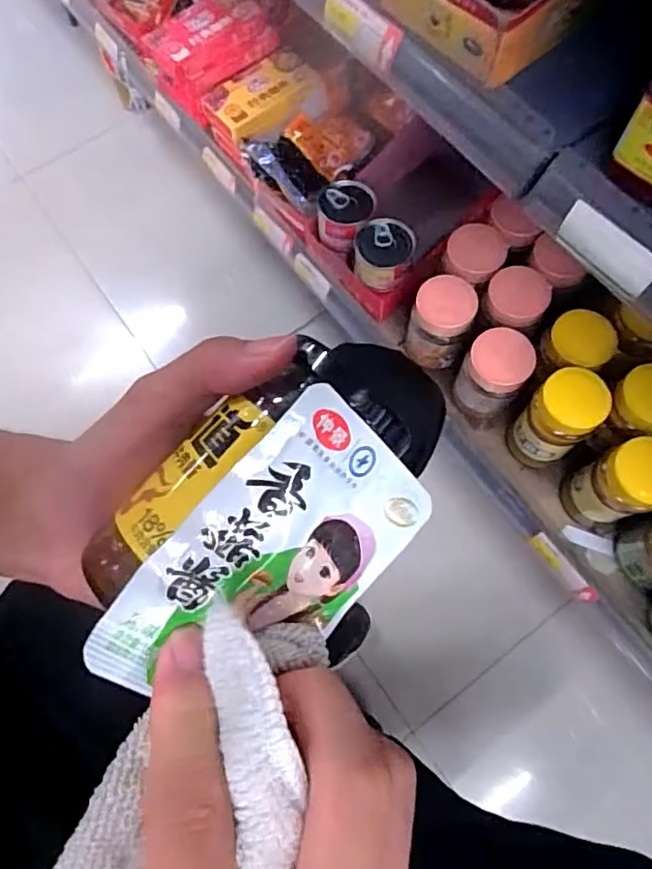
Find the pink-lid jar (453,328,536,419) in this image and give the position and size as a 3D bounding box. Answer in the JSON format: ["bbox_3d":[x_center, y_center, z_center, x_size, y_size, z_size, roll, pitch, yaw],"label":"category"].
[{"bbox_3d":[0.194,-0.069,0.664,0.068,0.095,0.069,-1,71,2],"label":"pink-lid jar"}]

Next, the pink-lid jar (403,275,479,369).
[{"bbox_3d":[0.138,-0.134,0.689,0.070,0.094,0.074,-1,71,2],"label":"pink-lid jar"}]

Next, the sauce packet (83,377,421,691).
[{"bbox_3d":[-0.014,0.040,0.169,0.095,0.064,0.006,-49,31,-6],"label":"sauce packet"}]

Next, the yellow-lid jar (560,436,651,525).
[{"bbox_3d":[0.312,0.057,0.612,0.064,0.149,0.068,-1,71,2],"label":"yellow-lid jar"}]

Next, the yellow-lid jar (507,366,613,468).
[{"bbox_3d":[0.250,-0.015,0.624,0.065,0.149,0.060,-1,71,2],"label":"yellow-lid jar"}]

